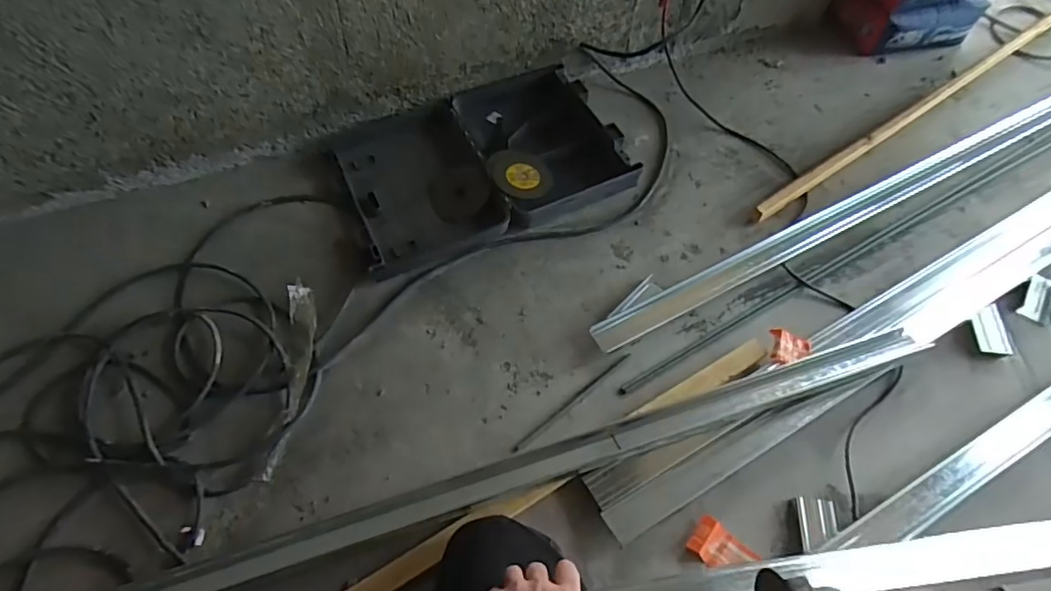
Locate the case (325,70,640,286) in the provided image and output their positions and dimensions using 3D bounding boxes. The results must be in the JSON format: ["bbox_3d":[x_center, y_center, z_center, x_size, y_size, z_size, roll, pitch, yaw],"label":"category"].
[{"bbox_3d":[-0.086,-0.246,1.025,0.487,0.063,0.332,-23,63,-12],"label":"case"}]

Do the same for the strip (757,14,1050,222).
[{"bbox_3d":[0.812,-0.389,1.137,0.985,0.034,0.033,-31,66,-16],"label":"strip"}]

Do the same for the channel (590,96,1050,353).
[{"bbox_3d":[0.612,-0.179,1.015,1.156,0.029,0.076,-25,64,-14],"label":"channel"}]

